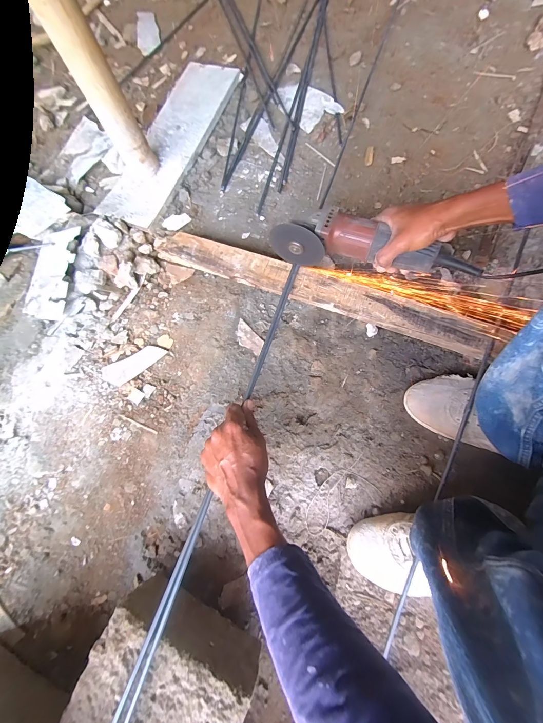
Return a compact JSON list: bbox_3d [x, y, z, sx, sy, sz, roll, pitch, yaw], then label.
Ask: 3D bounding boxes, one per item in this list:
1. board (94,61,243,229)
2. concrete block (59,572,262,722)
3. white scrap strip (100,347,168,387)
[{"bbox_3d":[-0.252,-0.569,0.726,0.153,0.024,0.538,22,77,6],"label":"board"},{"bbox_3d":[-0.149,0.444,0.378,0.195,0.123,0.192,28,80,9],"label":"concrete block"},{"bbox_3d":[-0.271,0.007,0.564,0.125,0.007,0.046,-29,77,-6],"label":"white scrap strip"}]

